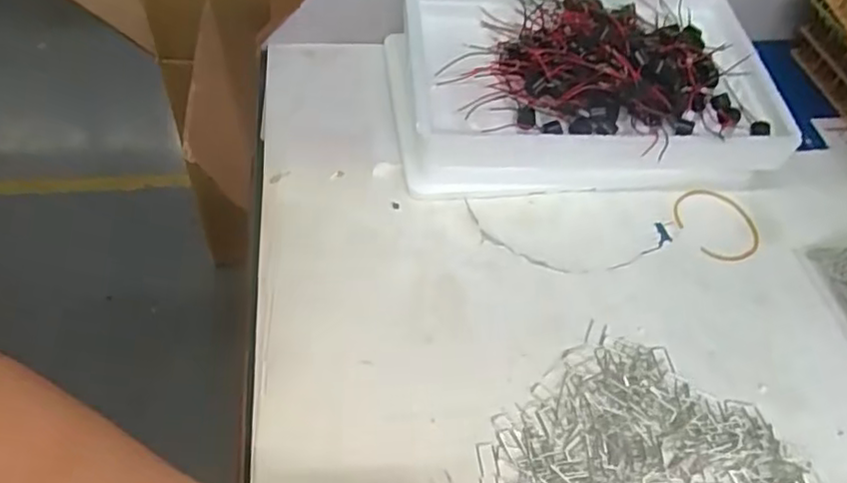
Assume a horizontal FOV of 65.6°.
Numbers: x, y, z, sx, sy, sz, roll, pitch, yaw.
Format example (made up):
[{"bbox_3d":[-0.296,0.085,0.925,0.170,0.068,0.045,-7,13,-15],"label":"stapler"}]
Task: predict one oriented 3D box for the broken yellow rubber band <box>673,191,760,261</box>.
[{"bbox_3d":[0.183,-0.012,0.411,0.047,0.005,0.056,-23,56,-23],"label":"broken yellow rubber band"}]

